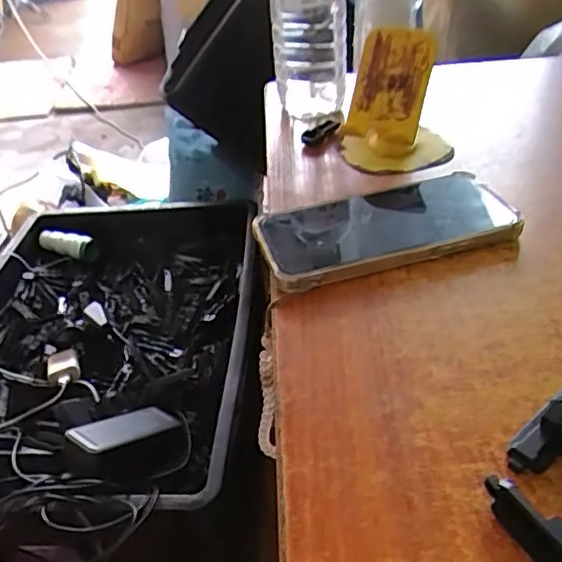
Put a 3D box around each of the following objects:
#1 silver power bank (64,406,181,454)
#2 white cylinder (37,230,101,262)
[{"bbox_3d":[-0.172,0.161,0.659,0.055,0.008,0.121,21,13,31],"label":"silver power bank"},{"bbox_3d":[-0.372,-0.061,1.045,0.118,0.036,0.049,9,39,18],"label":"white cylinder"}]

